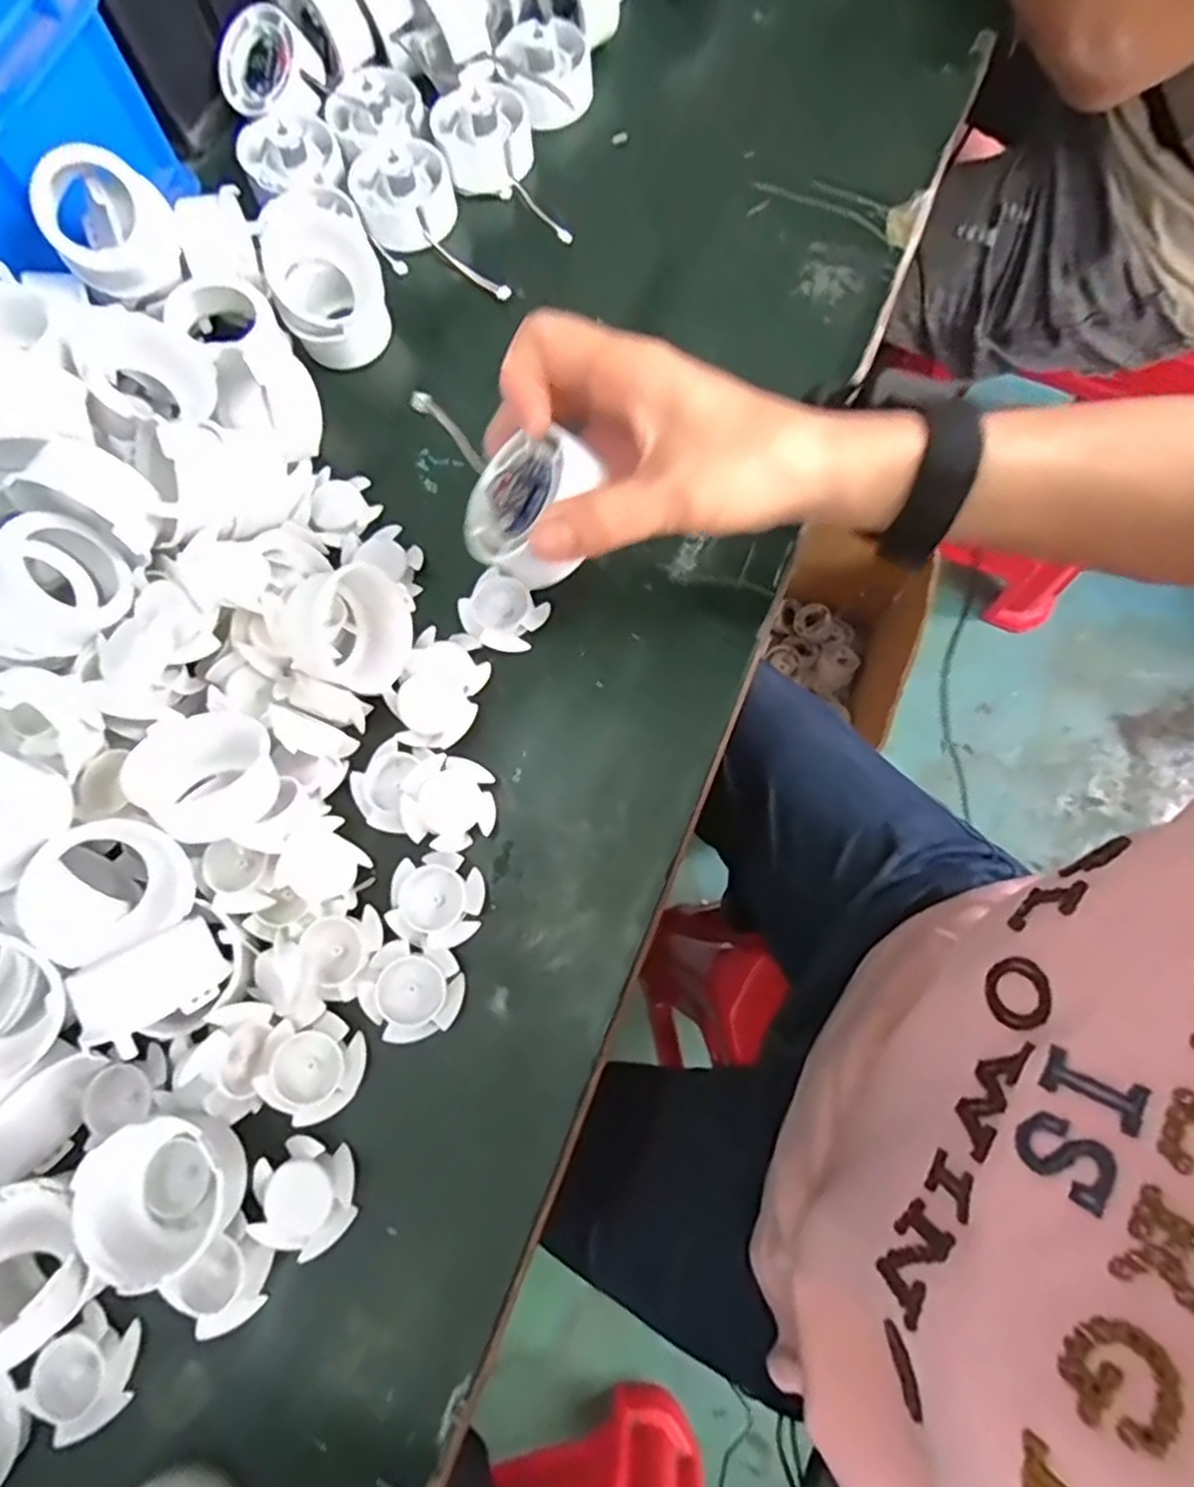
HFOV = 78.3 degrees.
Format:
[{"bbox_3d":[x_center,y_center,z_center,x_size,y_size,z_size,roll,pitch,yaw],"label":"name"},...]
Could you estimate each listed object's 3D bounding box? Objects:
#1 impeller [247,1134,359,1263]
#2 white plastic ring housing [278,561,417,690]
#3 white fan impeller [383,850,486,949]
[{"bbox_3d":[-0.117,0.177,0.289,0.038,0.011,0.041,0,75,1],"label":"impeller"},{"bbox_3d":[-0.110,-0.053,0.329,0.025,0.050,0.051,13,81,43],"label":"white plastic ring housing"},{"bbox_3d":[-0.069,0.067,0.316,0.038,0.014,0.039,0,75,1],"label":"white fan impeller"}]

